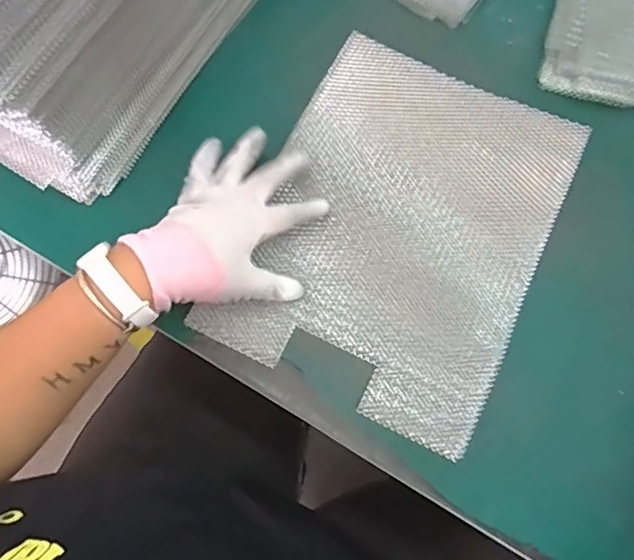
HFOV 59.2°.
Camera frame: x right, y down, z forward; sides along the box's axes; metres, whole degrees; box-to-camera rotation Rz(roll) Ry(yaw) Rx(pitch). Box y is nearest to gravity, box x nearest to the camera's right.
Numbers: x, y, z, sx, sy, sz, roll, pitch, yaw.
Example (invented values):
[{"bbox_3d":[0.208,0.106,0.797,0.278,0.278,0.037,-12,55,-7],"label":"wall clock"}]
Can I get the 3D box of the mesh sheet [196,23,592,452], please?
[{"bbox_3d":[0.075,-0.051,0.498,0.239,0.011,0.326,25,74,8],"label":"mesh sheet"}]

